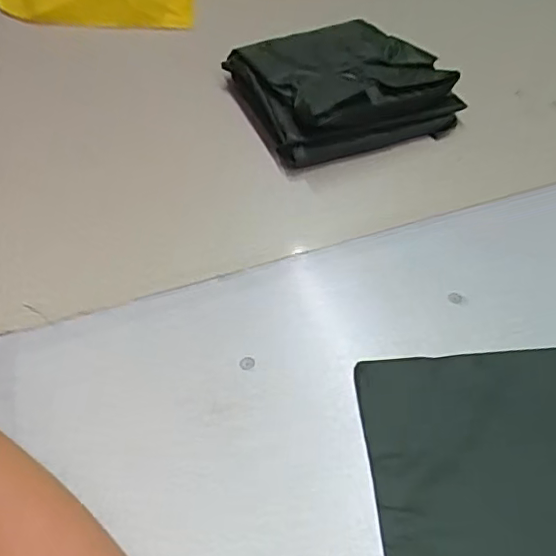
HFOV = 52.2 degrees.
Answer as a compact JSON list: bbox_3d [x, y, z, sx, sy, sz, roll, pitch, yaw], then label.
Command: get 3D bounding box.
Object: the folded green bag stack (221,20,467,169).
[{"bbox_3d":[0.093,-0.282,0.833,0.284,0.095,0.251,-16,47,-10],"label":"folded green bag stack"}]

